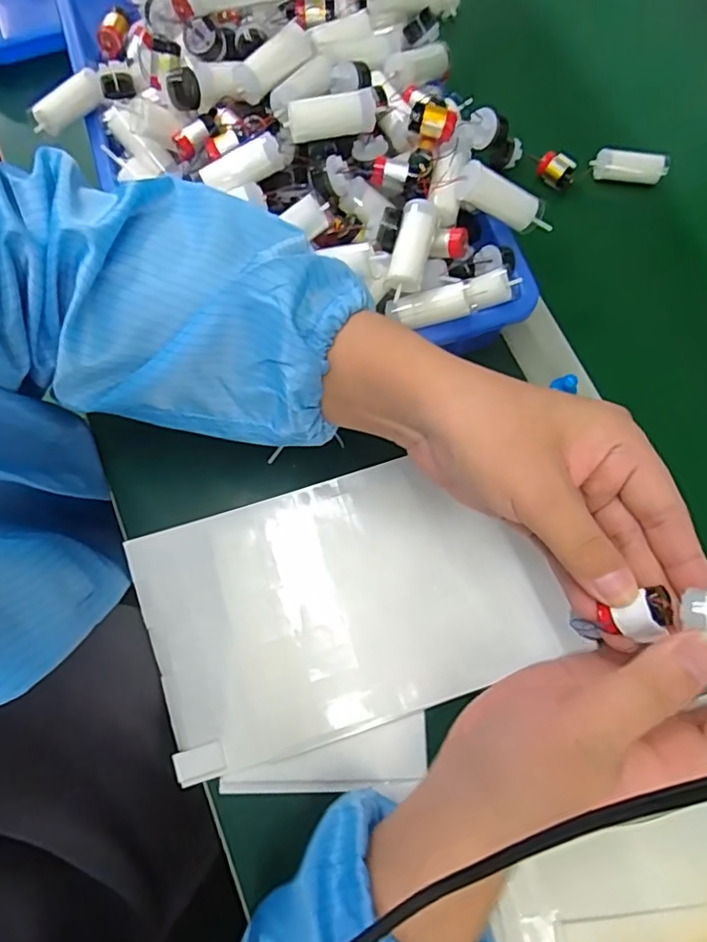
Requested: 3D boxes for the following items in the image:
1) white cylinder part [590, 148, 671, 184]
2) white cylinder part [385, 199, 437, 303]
[{"bbox_3d":[0.216,-0.239,0.451,0.056,0.018,0.016,9,74,3],"label":"white cylinder part"},{"bbox_3d":[0.033,-0.126,0.329,0.019,0.015,0.054,16,96,5],"label":"white cylinder part"}]

